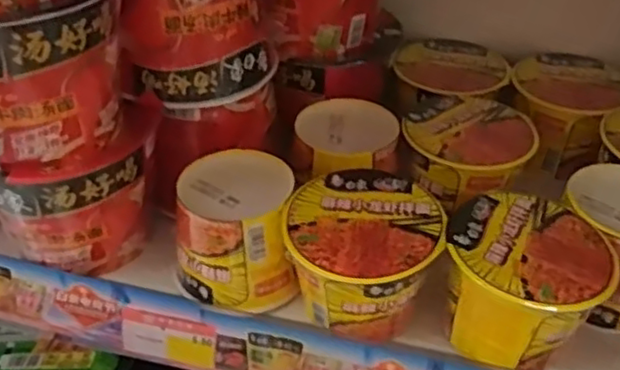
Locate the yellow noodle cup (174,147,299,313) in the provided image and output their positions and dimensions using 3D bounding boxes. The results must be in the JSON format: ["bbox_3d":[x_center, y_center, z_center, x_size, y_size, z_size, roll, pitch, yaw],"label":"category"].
[{"bbox_3d":[-0.049,0.030,0.448,0.084,0.076,0.077,2,40,2],"label":"yellow noodle cup"}]

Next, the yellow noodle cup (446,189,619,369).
[{"bbox_3d":[0.132,0.059,0.413,0.091,0.069,0.090,0,40,0],"label":"yellow noodle cup"}]

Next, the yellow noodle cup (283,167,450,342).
[{"bbox_3d":[0.034,0.047,0.429,0.094,0.071,0.091,0,40,0],"label":"yellow noodle cup"}]

